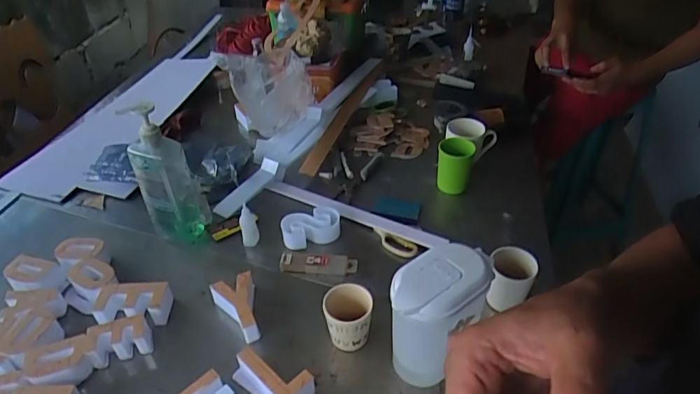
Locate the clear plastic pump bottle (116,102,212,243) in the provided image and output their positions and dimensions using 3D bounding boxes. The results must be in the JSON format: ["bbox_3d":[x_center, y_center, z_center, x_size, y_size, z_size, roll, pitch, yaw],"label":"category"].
[{"bbox_3d":[-0.342,-0.044,0.893,0.102,0.273,0.105,-19,41,-19],"label":"clear plastic pump bottle"}]

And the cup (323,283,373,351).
[{"bbox_3d":[-0.001,0.190,0.744,0.072,0.086,0.068,-6,39,-4],"label":"cup"}]

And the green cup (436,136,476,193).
[{"bbox_3d":[0.223,-0.066,1.017,0.067,0.115,0.064,0,41,0],"label":"green cup"}]

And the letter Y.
[{"bbox_3d":[-0.180,0.182,0.778,0.069,0.050,0.114,-16,40,-15],"label":"letter Y"}]

